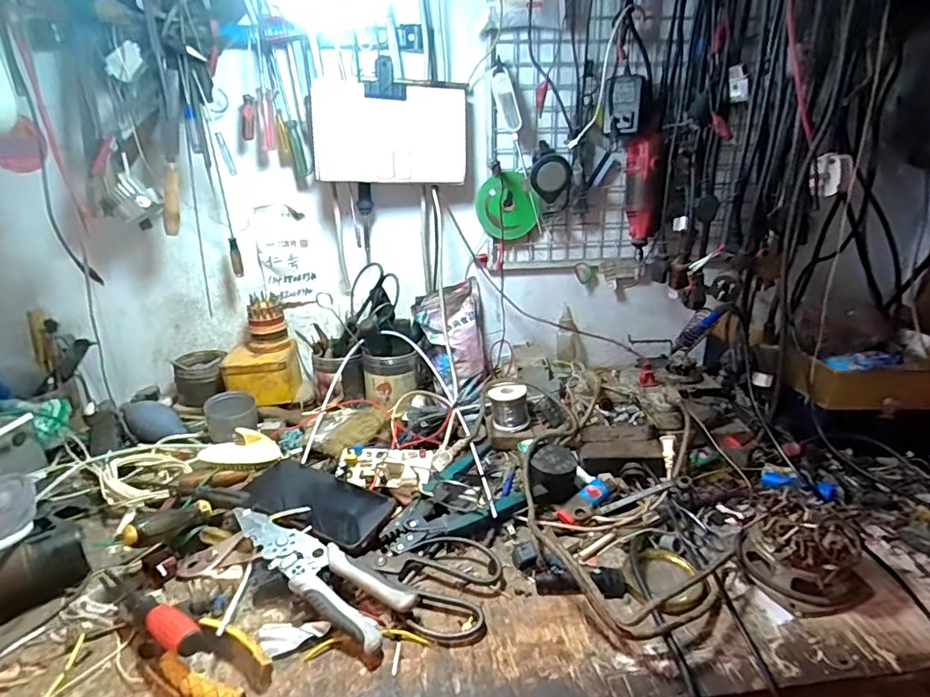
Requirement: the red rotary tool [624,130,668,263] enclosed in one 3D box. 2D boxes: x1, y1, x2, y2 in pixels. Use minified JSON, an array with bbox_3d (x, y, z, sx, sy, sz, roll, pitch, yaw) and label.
[{"bbox_3d":[0.284,-0.246,0.831,0.051,0.174,0.059,0,22,2],"label":"red rotary tool"}]

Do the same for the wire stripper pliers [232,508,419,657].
[{"bbox_3d":[-0.144,0.205,0.487,0.207,0.034,0.059,13,26,31],"label":"wire stripper pliers"}]

